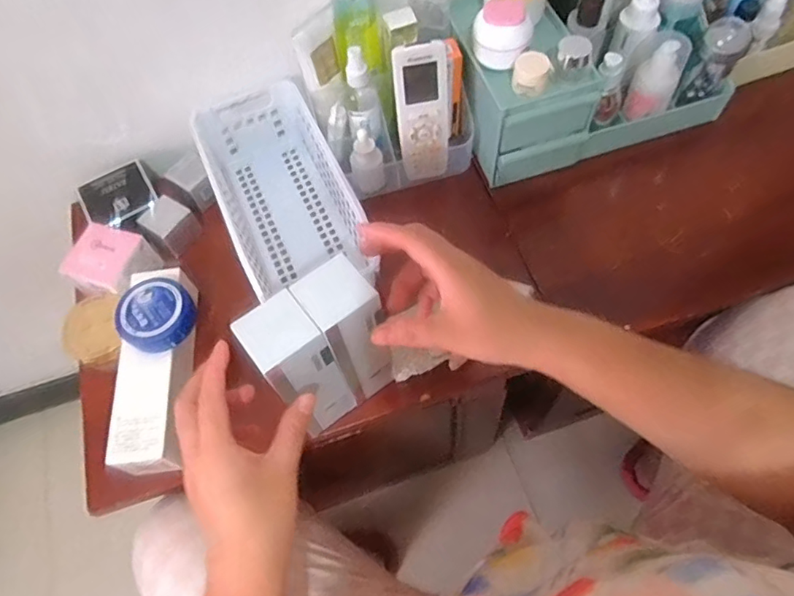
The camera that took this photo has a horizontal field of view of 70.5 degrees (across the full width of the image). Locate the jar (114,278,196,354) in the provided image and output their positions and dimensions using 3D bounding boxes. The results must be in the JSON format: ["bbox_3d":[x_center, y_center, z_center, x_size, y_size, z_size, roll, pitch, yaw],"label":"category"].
[{"bbox_3d":[-0.225,0.015,0.524,0.058,0.034,0.066,38,71,20],"label":"jar"}]

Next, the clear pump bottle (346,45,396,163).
[{"bbox_3d":[-0.034,-0.208,0.607,0.044,0.124,0.040,-32,44,-12],"label":"clear pump bottle"}]

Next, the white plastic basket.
[{"bbox_3d":[-0.126,-0.122,0.612,0.142,0.072,0.234,-23,64,-8],"label":"white plastic basket"}]

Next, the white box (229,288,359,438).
[{"bbox_3d":[-0.071,0.061,0.450,0.049,0.151,0.052,-38,59,-12],"label":"white box"}]

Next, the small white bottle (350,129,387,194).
[{"bbox_3d":[-0.033,-0.150,0.615,0.036,0.070,0.034,-10,63,-1],"label":"small white bottle"}]

